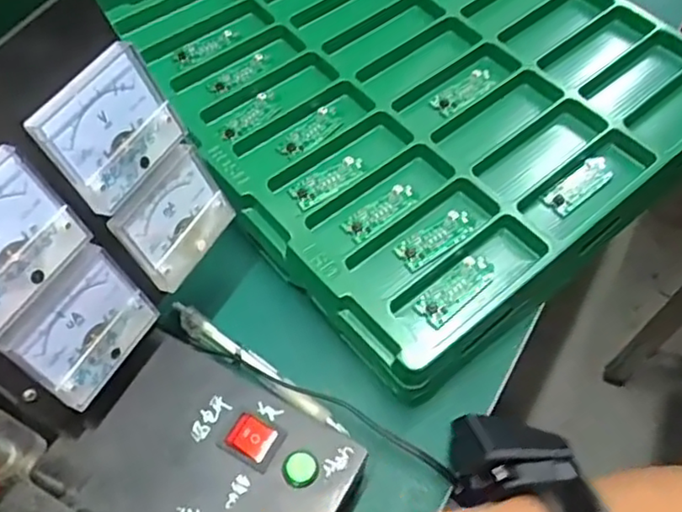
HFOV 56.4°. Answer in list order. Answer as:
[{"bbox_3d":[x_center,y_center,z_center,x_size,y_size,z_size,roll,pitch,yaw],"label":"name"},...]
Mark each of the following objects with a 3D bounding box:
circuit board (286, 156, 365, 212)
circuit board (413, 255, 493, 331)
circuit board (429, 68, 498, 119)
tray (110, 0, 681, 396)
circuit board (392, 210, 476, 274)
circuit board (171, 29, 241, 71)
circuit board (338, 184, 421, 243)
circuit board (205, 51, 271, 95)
[{"bbox_3d":[-0.009,-0.054,0.457,0.060,0.005,0.025,-35,65,-20],"label":"circuit board"},{"bbox_3d":[0.075,0.021,0.409,0.061,0.004,0.025,-38,66,-22],"label":"circuit board"},{"bbox_3d":[0.099,-0.131,0.505,0.061,0.007,0.026,-37,65,-21],"label":"circuit board"},{"bbox_3d":[0.061,-0.148,0.526,0.385,0.041,0.397,-36,65,-21],"label":"tray"},{"bbox_3d":[0.065,-0.012,0.431,0.059,0.004,0.024,-32,64,-19],"label":"circuit board"},{"bbox_3d":[-0.114,-0.175,0.532,0.059,0.005,0.019,-34,64,-20],"label":"circuit board"},{"bbox_3d":[0.028,-0.032,0.444,0.061,0.004,0.021,-36,65,-21],"label":"circuit board"},{"bbox_3d":[-0.081,-0.148,0.514,0.061,0.004,0.019,-37,65,-21],"label":"circuit board"}]

